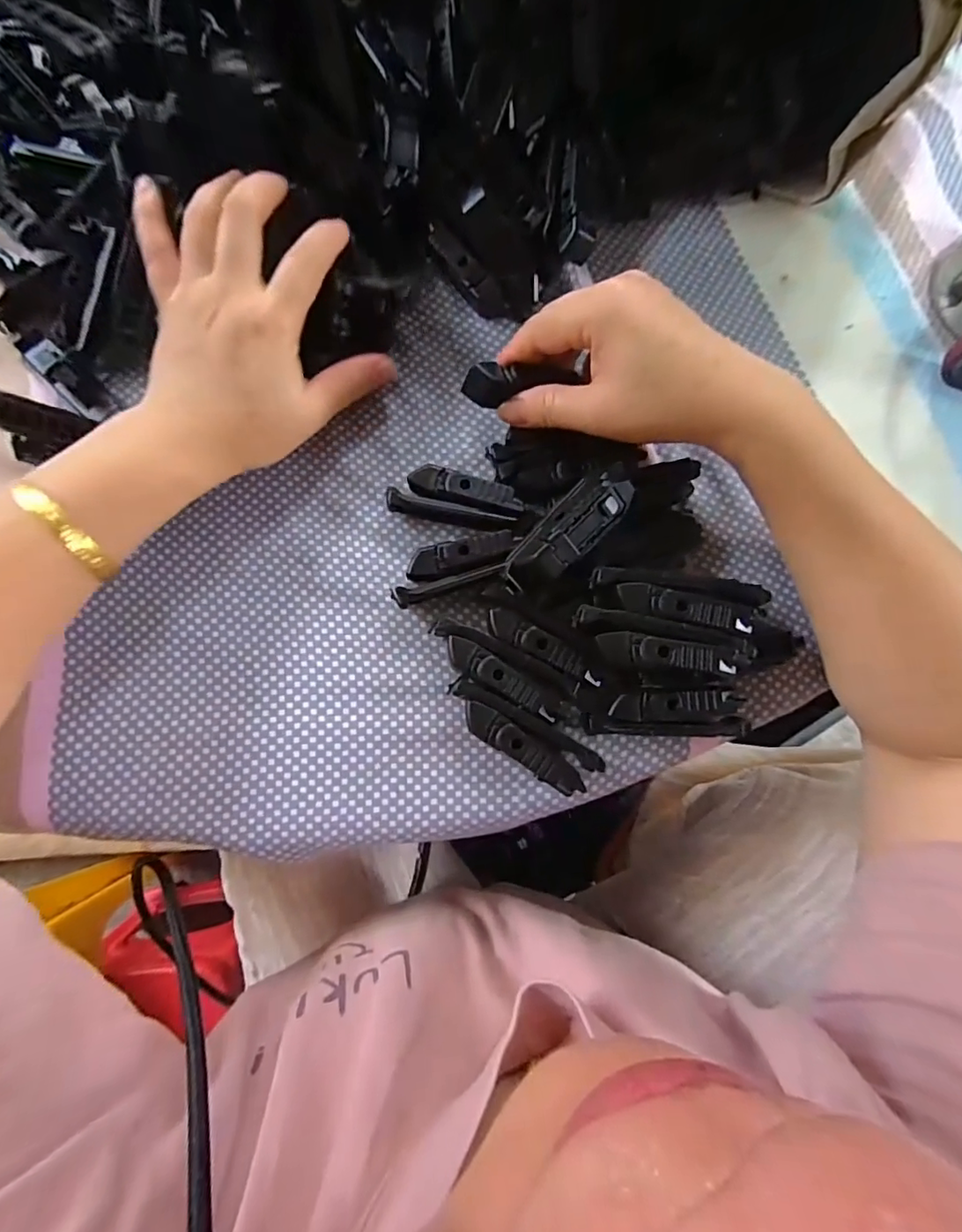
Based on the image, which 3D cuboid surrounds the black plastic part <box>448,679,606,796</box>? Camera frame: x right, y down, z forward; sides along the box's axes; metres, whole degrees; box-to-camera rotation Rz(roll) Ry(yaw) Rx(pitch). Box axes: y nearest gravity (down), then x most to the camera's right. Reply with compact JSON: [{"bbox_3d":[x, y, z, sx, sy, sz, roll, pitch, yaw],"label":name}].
[{"bbox_3d":[0.019,0.057,0.260,0.077,0.022,0.023,31,81,4],"label":"black plastic part"}]

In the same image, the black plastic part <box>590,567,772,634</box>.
[{"bbox_3d":[0.089,-0.008,0.247,0.075,0.010,0.022,9,80,0],"label":"black plastic part"}]

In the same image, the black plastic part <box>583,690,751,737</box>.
[{"bbox_3d":[0.091,0.048,0.265,0.081,0.024,0.021,0,80,-1],"label":"black plastic part"}]

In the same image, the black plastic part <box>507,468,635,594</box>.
[{"bbox_3d":[0.040,-0.039,0.253,0.072,0.014,0.024,-44,85,9],"label":"black plastic part"}]

